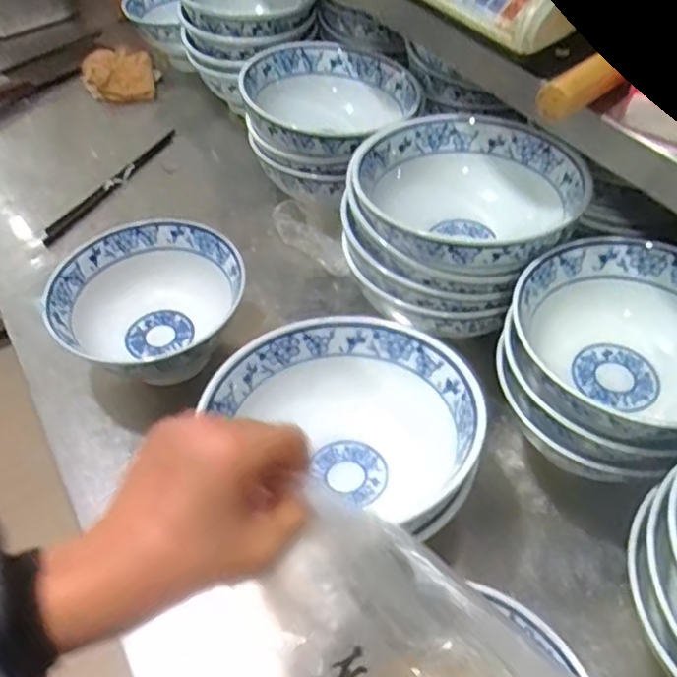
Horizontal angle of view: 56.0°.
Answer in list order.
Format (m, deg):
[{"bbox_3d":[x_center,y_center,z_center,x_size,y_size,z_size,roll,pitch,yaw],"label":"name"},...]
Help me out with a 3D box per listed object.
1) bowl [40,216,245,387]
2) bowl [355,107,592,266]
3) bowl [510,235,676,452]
[{"bbox_3d":[-0.185,-0.022,0.646,0.162,0.105,0.174,-1,50,1],"label":"bowl"},{"bbox_3d":[0.118,-0.129,0.599,0.195,0.071,0.202,-1,50,1],"label":"bowl"},{"bbox_3d":[0.229,0.006,0.509,0.180,0.072,0.167,-1,50,1],"label":"bowl"}]

